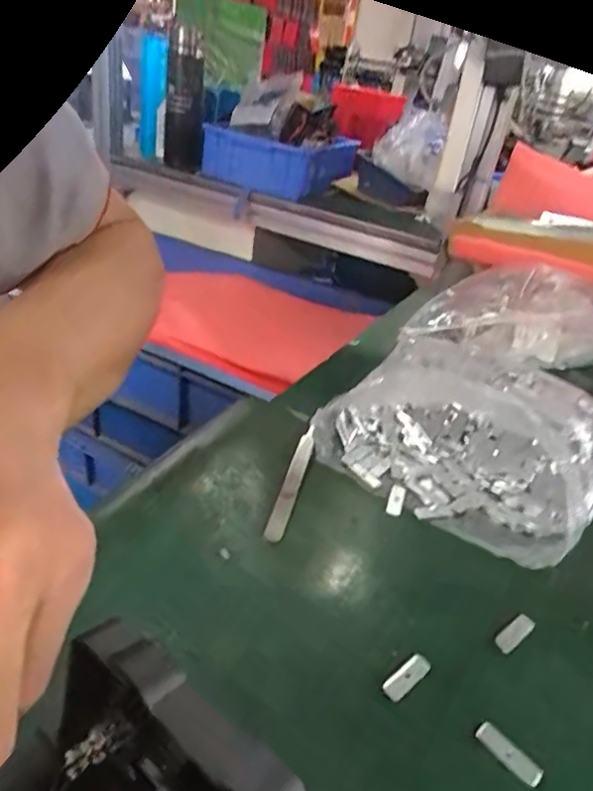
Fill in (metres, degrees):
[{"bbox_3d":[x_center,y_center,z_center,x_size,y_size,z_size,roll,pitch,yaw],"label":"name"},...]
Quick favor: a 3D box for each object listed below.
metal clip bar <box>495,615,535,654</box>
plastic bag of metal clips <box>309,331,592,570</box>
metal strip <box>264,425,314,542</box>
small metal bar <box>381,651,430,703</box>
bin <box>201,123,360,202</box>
[{"bbox_3d":[0.104,0.112,0.273,0.025,0.004,0.008,-17,41,-37],"label":"metal clip bar"},{"bbox_3d":[0.120,0.017,0.395,0.176,0.036,0.185,27,35,25],"label":"plastic bag of metal clips"},{"bbox_3d":[-0.002,0.050,0.343,0.010,0.004,0.089,13,39,9],"label":"metal strip"},{"bbox_3d":[0.047,0.120,0.246,0.024,0.004,0.009,-19,42,-40],"label":"small metal bar"},{"bbox_3d":[-0.032,-0.408,0.999,0.216,0.084,0.161,27,35,25],"label":"bin"}]

